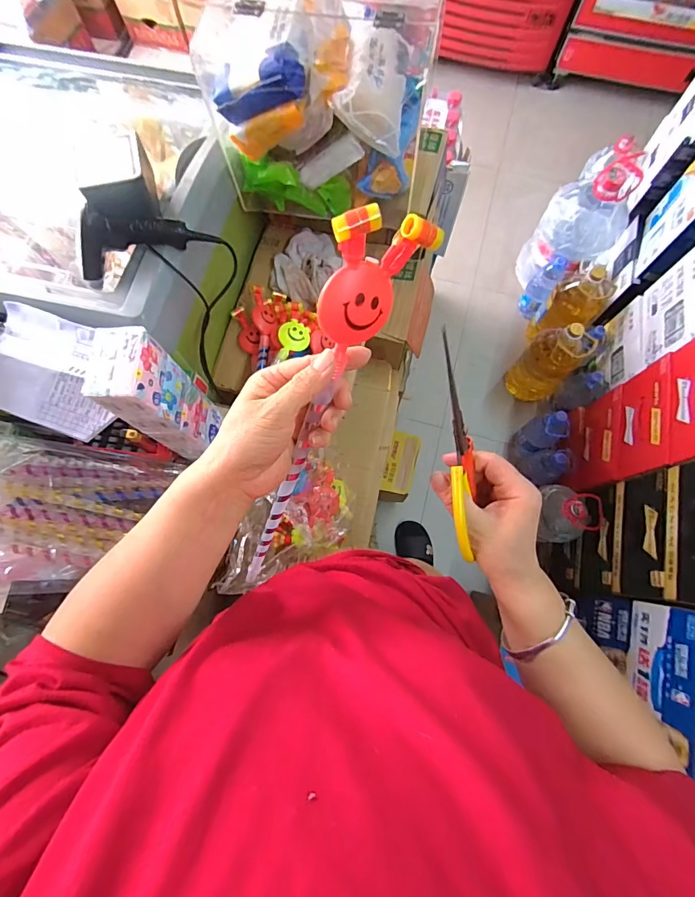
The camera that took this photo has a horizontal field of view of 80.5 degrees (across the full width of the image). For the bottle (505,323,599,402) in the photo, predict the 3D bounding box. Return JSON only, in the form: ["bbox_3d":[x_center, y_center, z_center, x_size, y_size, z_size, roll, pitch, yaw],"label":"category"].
[{"bbox_3d":[0.653,-0.289,1.319,0.149,0.328,0.160,0,75,0],"label":"bottle"}]

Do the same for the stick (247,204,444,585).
[{"bbox_3d":[-0.030,-0.003,0.332,0.050,0.349,0.047,28,32,7],"label":"stick"}]

